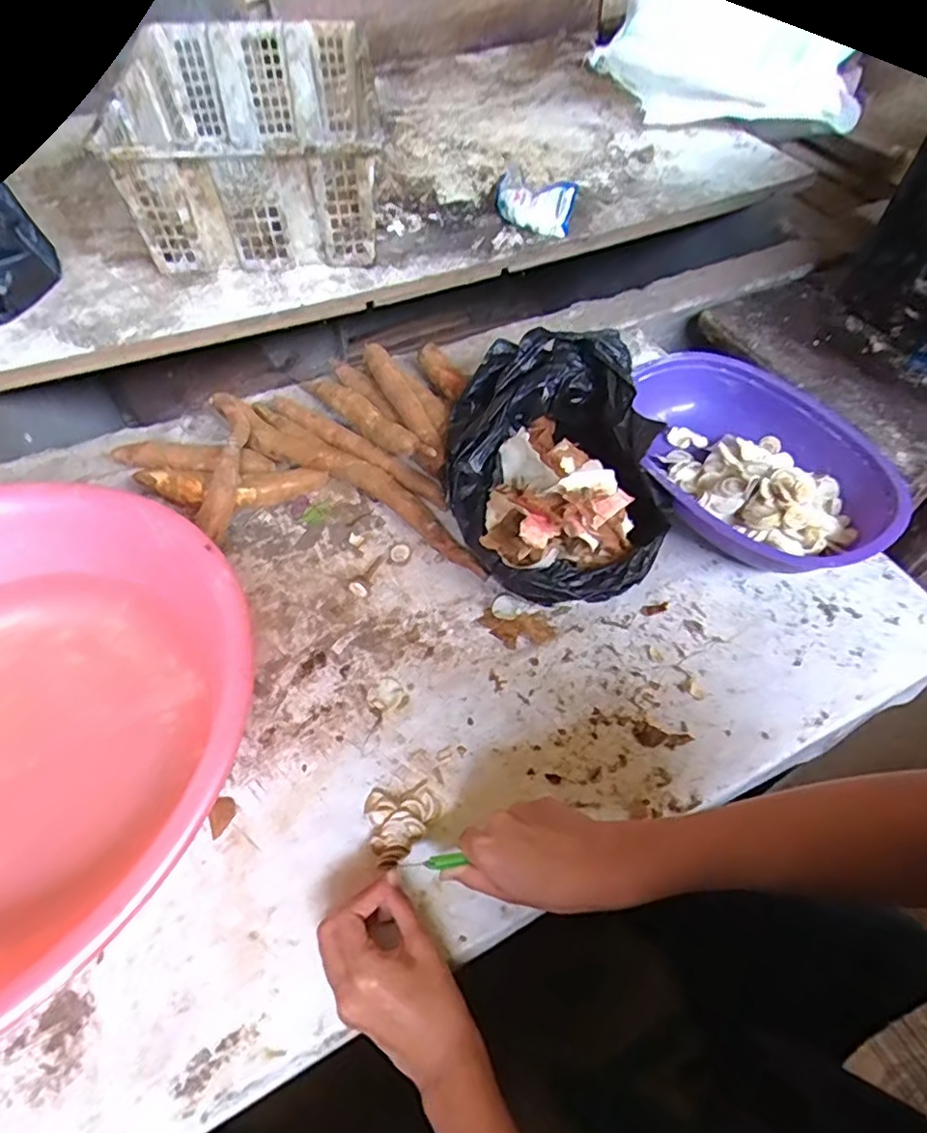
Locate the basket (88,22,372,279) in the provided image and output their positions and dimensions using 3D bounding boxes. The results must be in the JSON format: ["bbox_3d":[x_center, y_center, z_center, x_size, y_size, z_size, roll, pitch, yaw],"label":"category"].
[{"bbox_3d":[-0.299,-0.635,0.910,0.326,0.170,0.472,-7,55,-5],"label":"basket"}]

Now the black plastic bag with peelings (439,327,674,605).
[{"bbox_3d":[0.089,-0.100,0.615,0.208,0.097,0.287,-1,55,-1],"label":"black plastic bag with peelings"}]

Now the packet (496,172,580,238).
[{"bbox_3d":[0.106,-0.541,0.916,0.120,0.071,0.062,10,58,5],"label":"packet"}]

